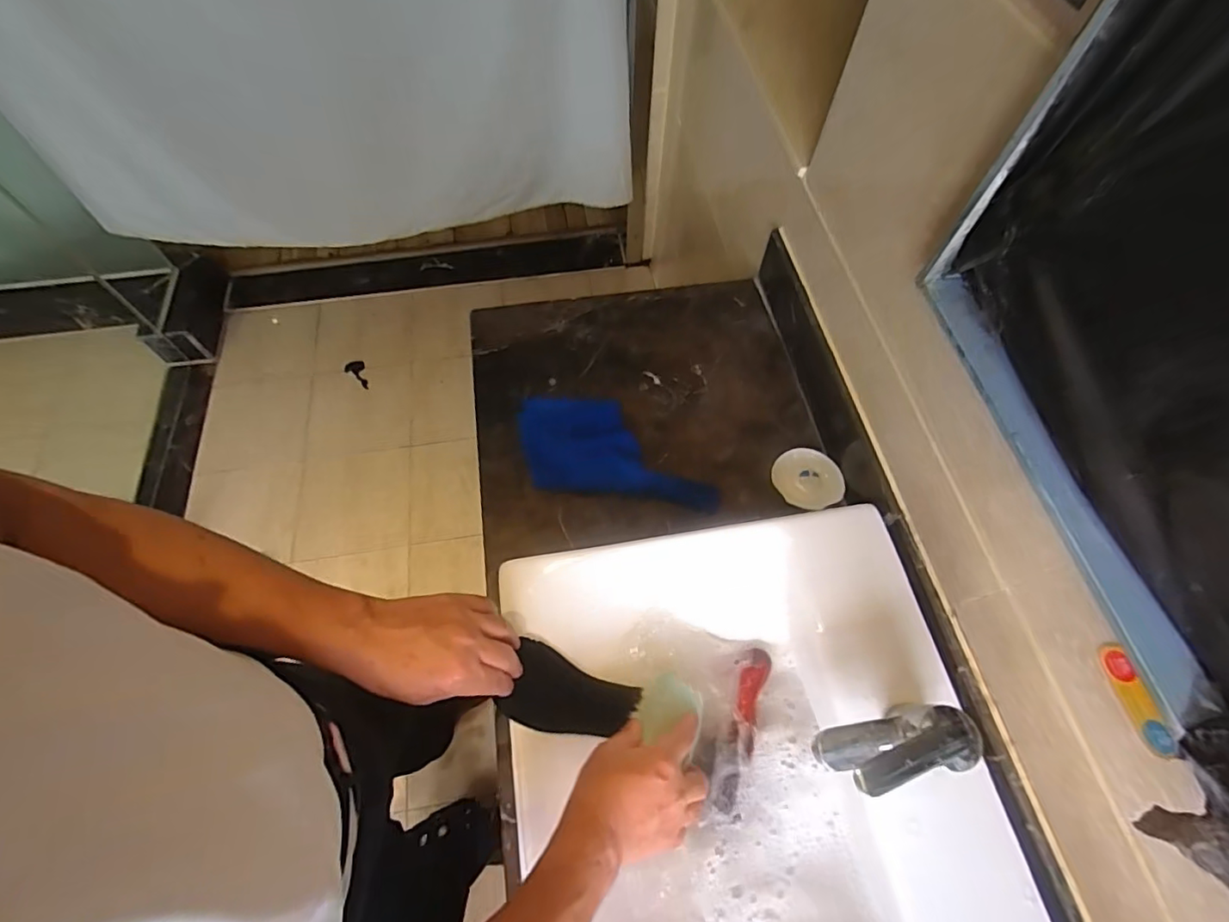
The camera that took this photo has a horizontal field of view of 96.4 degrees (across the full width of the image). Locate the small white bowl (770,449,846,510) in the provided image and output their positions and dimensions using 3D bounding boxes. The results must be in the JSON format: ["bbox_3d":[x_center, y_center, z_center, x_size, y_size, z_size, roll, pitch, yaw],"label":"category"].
[{"bbox_3d":[0.270,0.026,0.769,0.087,0.024,0.085,0,63,-1],"label":"small white bowl"}]

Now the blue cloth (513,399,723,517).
[{"bbox_3d":[0.002,-0.018,0.776,0.293,0.028,0.149,7,63,3],"label":"blue cloth"}]

